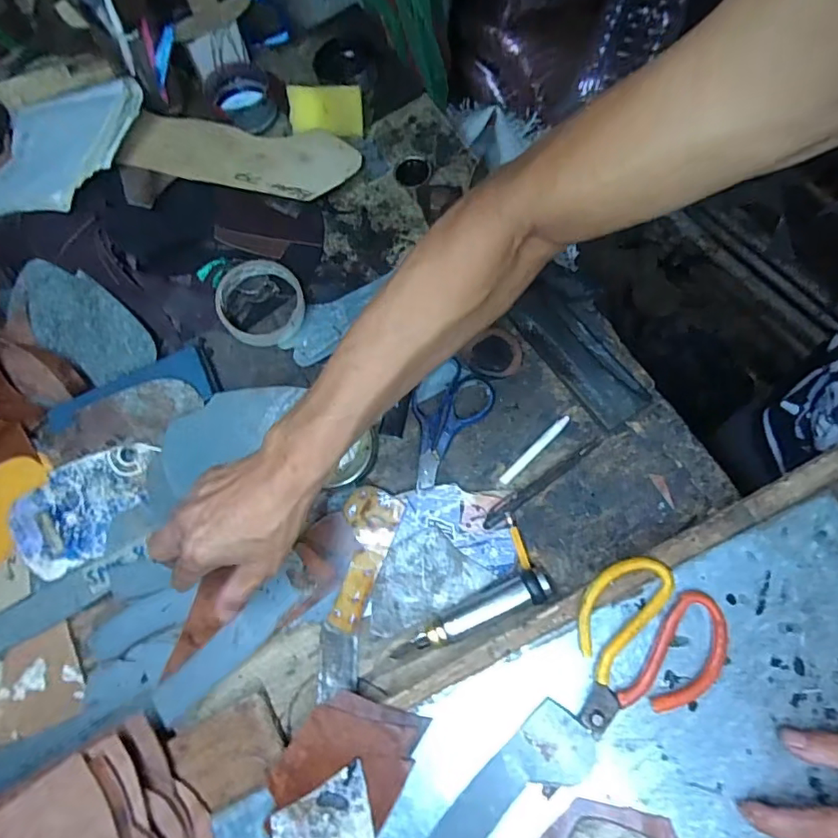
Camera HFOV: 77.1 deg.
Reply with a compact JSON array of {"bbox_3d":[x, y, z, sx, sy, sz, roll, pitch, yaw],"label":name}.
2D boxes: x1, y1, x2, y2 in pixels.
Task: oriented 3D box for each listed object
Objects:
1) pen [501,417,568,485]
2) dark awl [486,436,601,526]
[{"bbox_3d":[0.105,0.027,0.476,0.084,0.010,0.010,-41,75,-12],"label":"pen"},{"bbox_3d":[0.109,0.055,0.464,0.128,0.012,0.013,-35,74,-10],"label":"dark awl"}]

